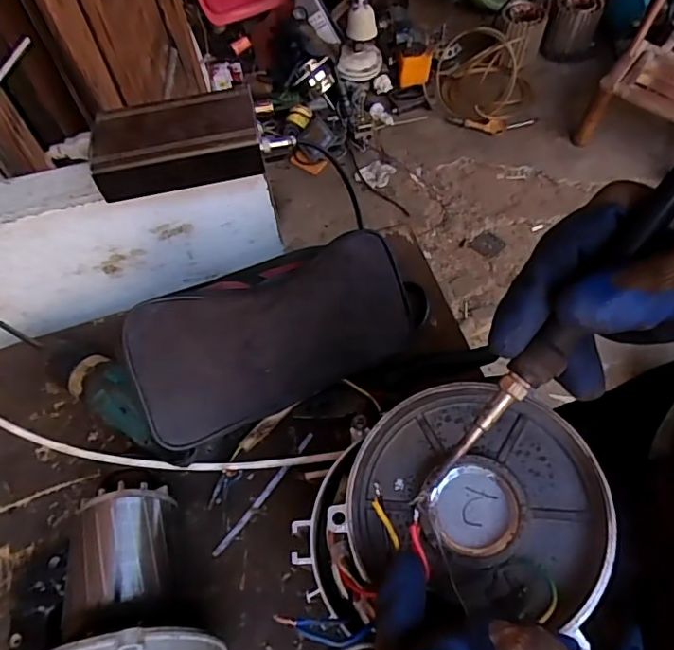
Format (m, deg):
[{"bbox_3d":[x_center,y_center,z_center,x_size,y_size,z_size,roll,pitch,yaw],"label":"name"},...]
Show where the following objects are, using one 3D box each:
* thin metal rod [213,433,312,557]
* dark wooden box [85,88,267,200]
[{"bbox_3d":[-0.061,0.144,0.455,0.007,0.009,0.126,34,67,20],"label":"thin metal rod"},{"bbox_3d":[-0.143,-0.165,0.476,0.142,0.036,0.084,-9,60,-2],"label":"dark wooden box"}]

